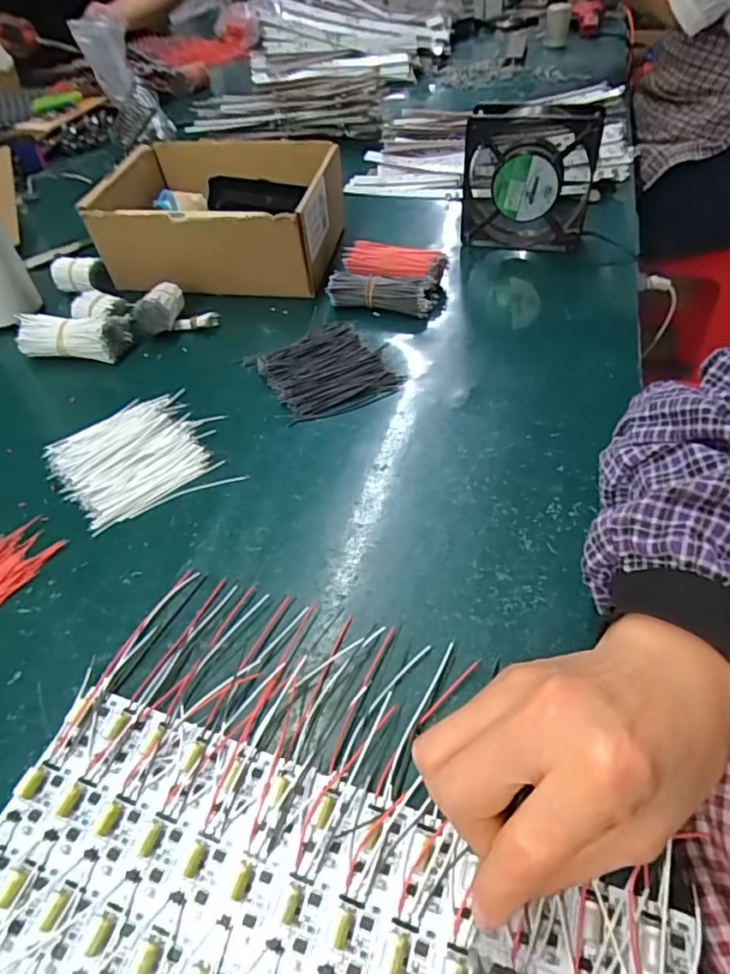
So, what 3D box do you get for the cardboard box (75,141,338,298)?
[{"bbox_3d":[-0.151,-0.287,0.603,0.231,0.086,0.183,4,48,9],"label":"cardboard box"}]

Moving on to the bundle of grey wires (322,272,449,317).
[{"bbox_3d":[0.018,-0.181,0.529,0.107,0.026,0.041,4,48,10],"label":"bundle of grey wires"}]

